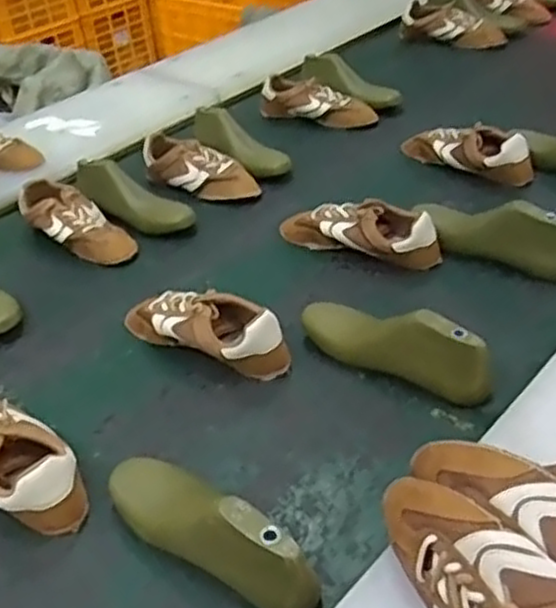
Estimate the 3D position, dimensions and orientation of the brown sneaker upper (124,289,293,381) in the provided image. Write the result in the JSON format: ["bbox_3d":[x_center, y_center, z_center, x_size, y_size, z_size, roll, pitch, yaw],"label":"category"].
[{"bbox_3d":[-0.090,0.026,0.872,0.223,0.070,0.076,17,44,28],"label":"brown sneaker upper"}]

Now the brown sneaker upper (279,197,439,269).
[{"bbox_3d":[0.106,-0.093,1.009,0.225,0.072,0.080,10,40,20],"label":"brown sneaker upper"}]

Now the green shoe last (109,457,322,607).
[{"bbox_3d":[-0.063,0.180,0.636,0.231,0.069,0.071,26,48,35],"label":"green shoe last"}]

